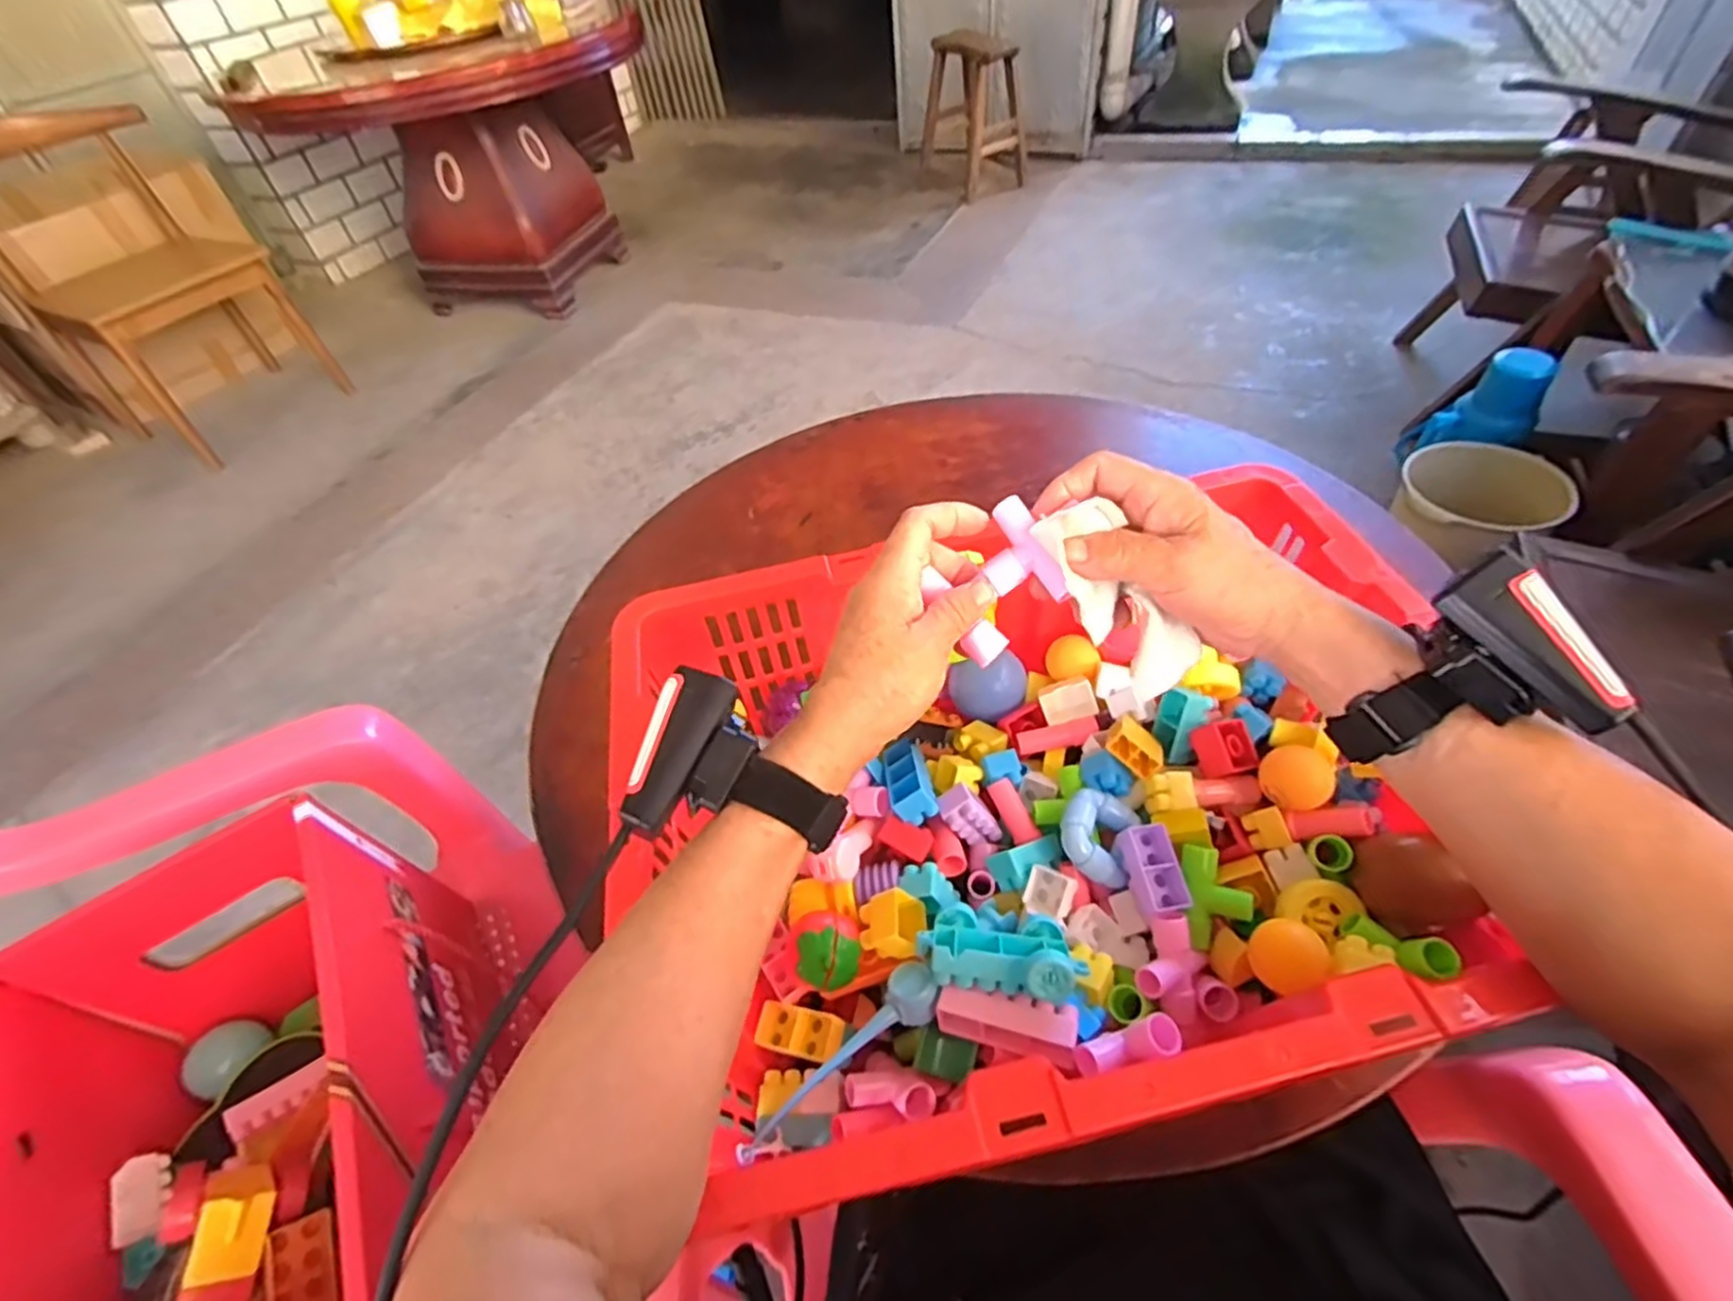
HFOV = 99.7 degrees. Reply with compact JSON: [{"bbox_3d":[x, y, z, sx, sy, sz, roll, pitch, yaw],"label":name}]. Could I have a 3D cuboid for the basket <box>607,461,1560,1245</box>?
[{"bbox_3d":[0.091,0.091,0.450,0.451,0.135,0.346,-12,48,-4],"label":"basket"}]

